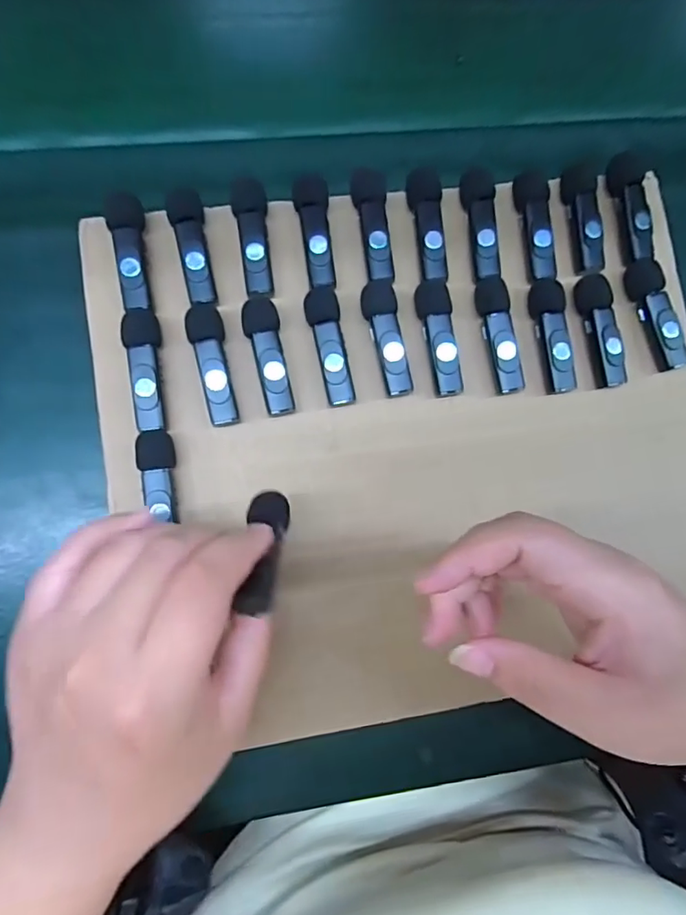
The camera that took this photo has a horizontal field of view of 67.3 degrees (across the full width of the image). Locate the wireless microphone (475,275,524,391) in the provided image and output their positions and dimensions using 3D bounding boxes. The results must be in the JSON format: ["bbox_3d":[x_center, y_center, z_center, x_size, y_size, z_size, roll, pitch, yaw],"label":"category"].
[{"bbox_3d":[0.089,-0.070,0.292,0.017,0.012,0.065,-10,84,-5],"label":"wireless microphone"}]

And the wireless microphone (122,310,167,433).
[{"bbox_3d":[-0.105,-0.047,0.273,0.017,0.010,0.065,-8,84,-5],"label":"wireless microphone"}]

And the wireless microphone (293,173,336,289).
[{"bbox_3d":[-0.016,-0.126,0.290,0.019,0.013,0.063,-5,84,-4],"label":"wireless microphone"}]

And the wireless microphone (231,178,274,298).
[{"bbox_3d":[-0.050,-0.121,0.287,0.018,0.016,0.065,-5,84,-4],"label":"wireless microphone"}]

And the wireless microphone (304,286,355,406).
[{"bbox_3d":[-0.008,-0.061,0.285,0.018,0.018,0.064,-10,84,-5],"label":"wireless microphone"}]

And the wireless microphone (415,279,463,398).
[{"bbox_3d":[0.054,-0.068,0.290,0.018,0.015,0.064,-7,84,-4],"label":"wireless microphone"}]

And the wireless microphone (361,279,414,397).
[{"bbox_3d":[0.024,-0.066,0.287,0.019,0.014,0.064,-10,84,-5],"label":"wireless microphone"}]

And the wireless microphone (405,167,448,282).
[{"bbox_3d":[0.050,-0.133,0.295,0.018,0.013,0.064,-11,84,-5],"label":"wireless microphone"}]

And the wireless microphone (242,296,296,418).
[{"bbox_3d":[-0.041,-0.054,0.283,0.019,0.017,0.064,-10,84,-5],"label":"wireless microphone"}]

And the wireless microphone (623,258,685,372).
[{"bbox_3d":[0.185,-0.084,0.302,0.016,0.014,0.066,-15,84,-5],"label":"wireless microphone"}]

